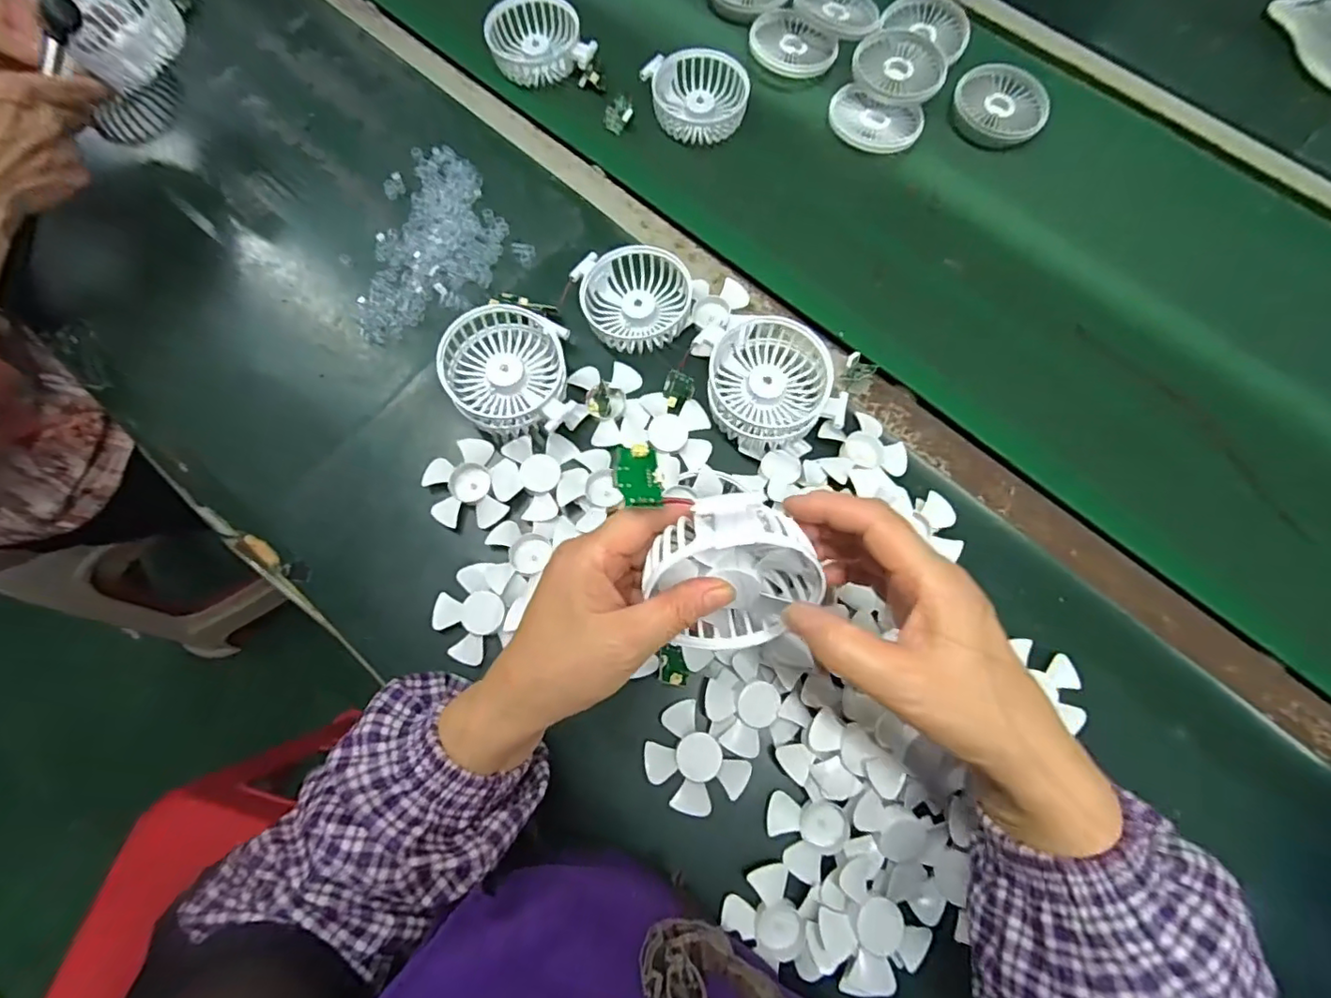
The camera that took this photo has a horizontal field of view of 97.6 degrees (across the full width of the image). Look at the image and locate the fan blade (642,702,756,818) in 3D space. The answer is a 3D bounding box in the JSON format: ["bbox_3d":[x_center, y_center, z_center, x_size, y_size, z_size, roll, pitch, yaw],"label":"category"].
[{"bbox_3d":[0.021,0.176,0.396,0.064,0.009,0.069,0,73,0],"label":"fan blade"}]

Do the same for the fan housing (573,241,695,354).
[{"bbox_3d":[-0.023,-0.166,0.479,0.091,0.026,0.084,0,73,0],"label":"fan housing"}]

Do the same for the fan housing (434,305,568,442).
[{"bbox_3d":[-0.121,-0.096,0.449,0.088,0.056,0.089,0,73,0],"label":"fan housing"}]

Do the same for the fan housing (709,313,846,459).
[{"bbox_3d":[0.080,-0.086,0.444,0.085,0.050,0.098,-28,75,-8],"label":"fan housing"}]

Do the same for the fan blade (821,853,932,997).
[{"bbox_3d":[0.133,0.260,0.361,0.069,0.018,0.070,0,73,0],"label":"fan blade"}]

